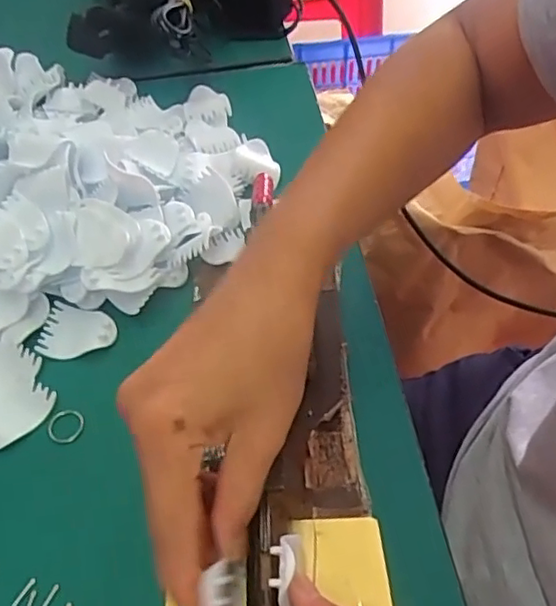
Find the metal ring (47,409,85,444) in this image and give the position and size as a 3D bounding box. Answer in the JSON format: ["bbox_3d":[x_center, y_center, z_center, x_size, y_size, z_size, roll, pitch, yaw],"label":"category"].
[{"bbox_3d":[-0.126,0.073,0.368,0.019,0.004,0.021,36,61,24],"label":"metal ring"}]

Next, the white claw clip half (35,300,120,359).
[{"bbox_3d":[-0.130,0.019,0.405,0.047,0.009,0.039,8,54,7],"label":"white claw clip half"}]

